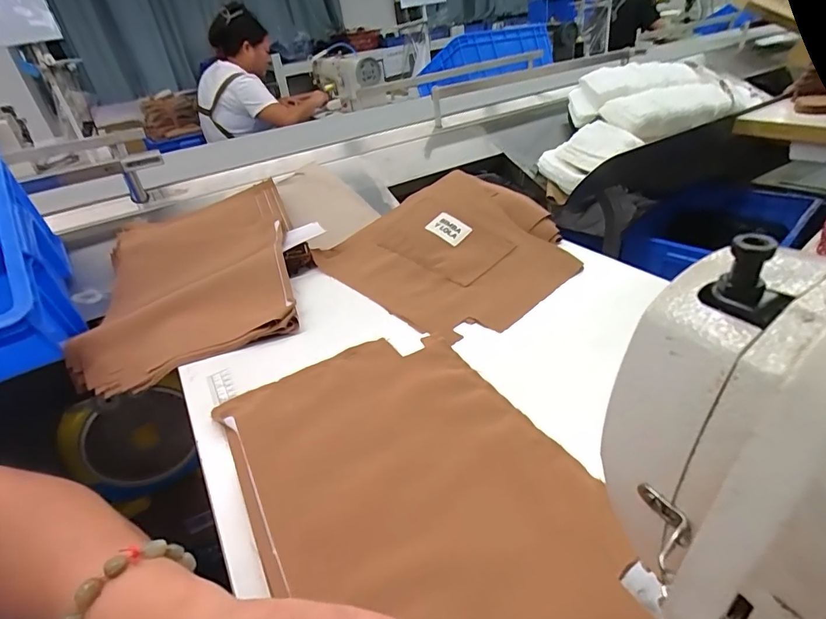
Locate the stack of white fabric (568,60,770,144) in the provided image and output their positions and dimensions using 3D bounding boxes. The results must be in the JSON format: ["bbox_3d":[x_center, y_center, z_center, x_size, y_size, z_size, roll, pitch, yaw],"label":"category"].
[{"bbox_3d":[0.657,-0.573,1.156,0.430,0.124,0.229,-16,35,-12],"label":"stack of white fabric"}]

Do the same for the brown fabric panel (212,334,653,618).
[{"bbox_3d":[0.000,0.132,0.334,0.219,0.009,0.349,-22,36,-20],"label":"brown fabric panel"}]

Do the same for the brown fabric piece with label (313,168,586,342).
[{"bbox_3d":[0.056,-0.103,0.631,0.303,0.054,0.334,-30,40,-29],"label":"brown fabric piece with label"}]

